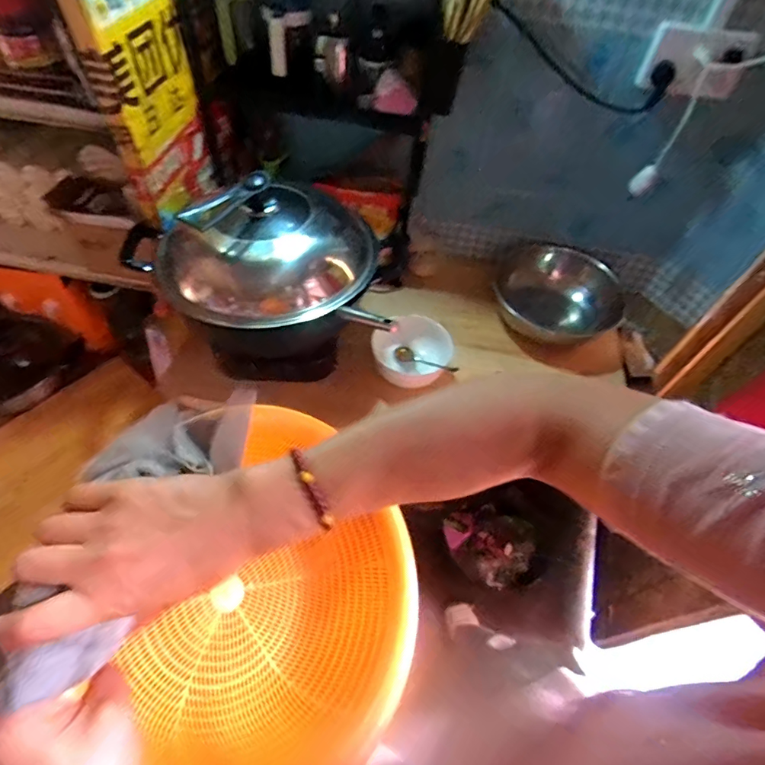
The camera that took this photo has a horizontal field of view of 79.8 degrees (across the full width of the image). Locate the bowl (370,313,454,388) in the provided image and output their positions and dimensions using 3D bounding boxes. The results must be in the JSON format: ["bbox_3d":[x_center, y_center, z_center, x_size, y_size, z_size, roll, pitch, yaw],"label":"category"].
[{"bbox_3d":[0.058,-0.051,0.906,0.151,0.078,0.147,21,55,10],"label":"bowl"}]

